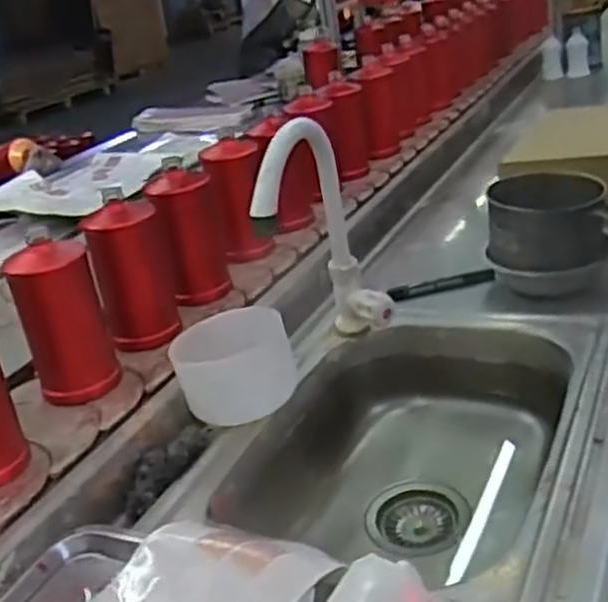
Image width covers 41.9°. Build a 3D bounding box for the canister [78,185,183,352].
[{"bbox_3d":[-0.216,-0.038,0.994,0.089,0.178,0.077,-13,24,-12],"label":"canister"}]

